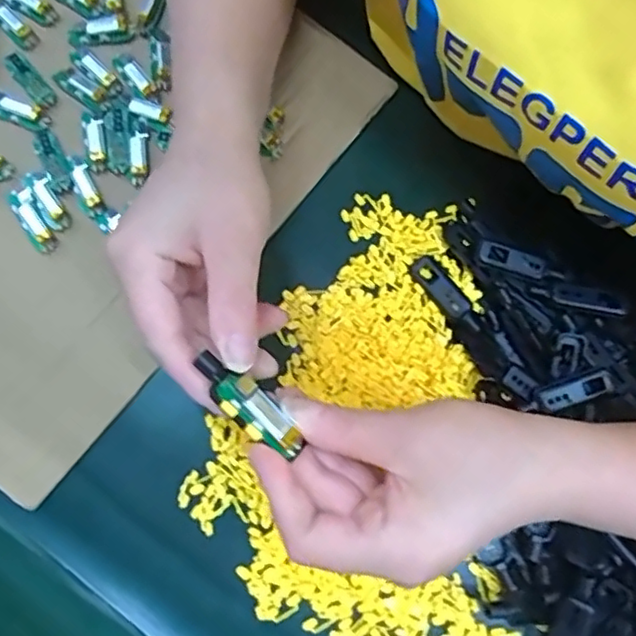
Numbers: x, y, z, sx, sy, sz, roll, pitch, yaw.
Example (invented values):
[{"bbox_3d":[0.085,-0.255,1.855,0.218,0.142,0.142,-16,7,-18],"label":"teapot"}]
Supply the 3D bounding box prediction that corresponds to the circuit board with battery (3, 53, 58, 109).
[{"bbox_3d":[-0.184,-0.152,0.390,0.014,0.004,0.044,-41,84,-10],"label":"circuit board with battery"}]

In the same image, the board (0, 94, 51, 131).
[{"bbox_3d":[-0.190,-0.131,0.386,0.043,0.006,0.015,23,79,1],"label":"board"}]

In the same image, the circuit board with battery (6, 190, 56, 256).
[{"bbox_3d":[-0.174,-0.059,0.370,0.013,0.007,0.046,-34,83,-9],"label":"circuit board with battery"}]

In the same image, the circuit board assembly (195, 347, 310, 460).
[{"bbox_3d":[-0.029,0.036,0.255,0.052,0.007,0.017,43,82,5],"label":"circuit board assembly"}]

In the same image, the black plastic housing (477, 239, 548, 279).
[{"bbox_3d":[0.120,-0.037,0.378,0.044,0.007,0.014,16,79,0],"label":"black plastic housing"}]

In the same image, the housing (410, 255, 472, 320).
[{"bbox_3d":[0.076,-0.020,0.377,0.015,0.006,0.044,-39,84,-9],"label":"housing"}]

